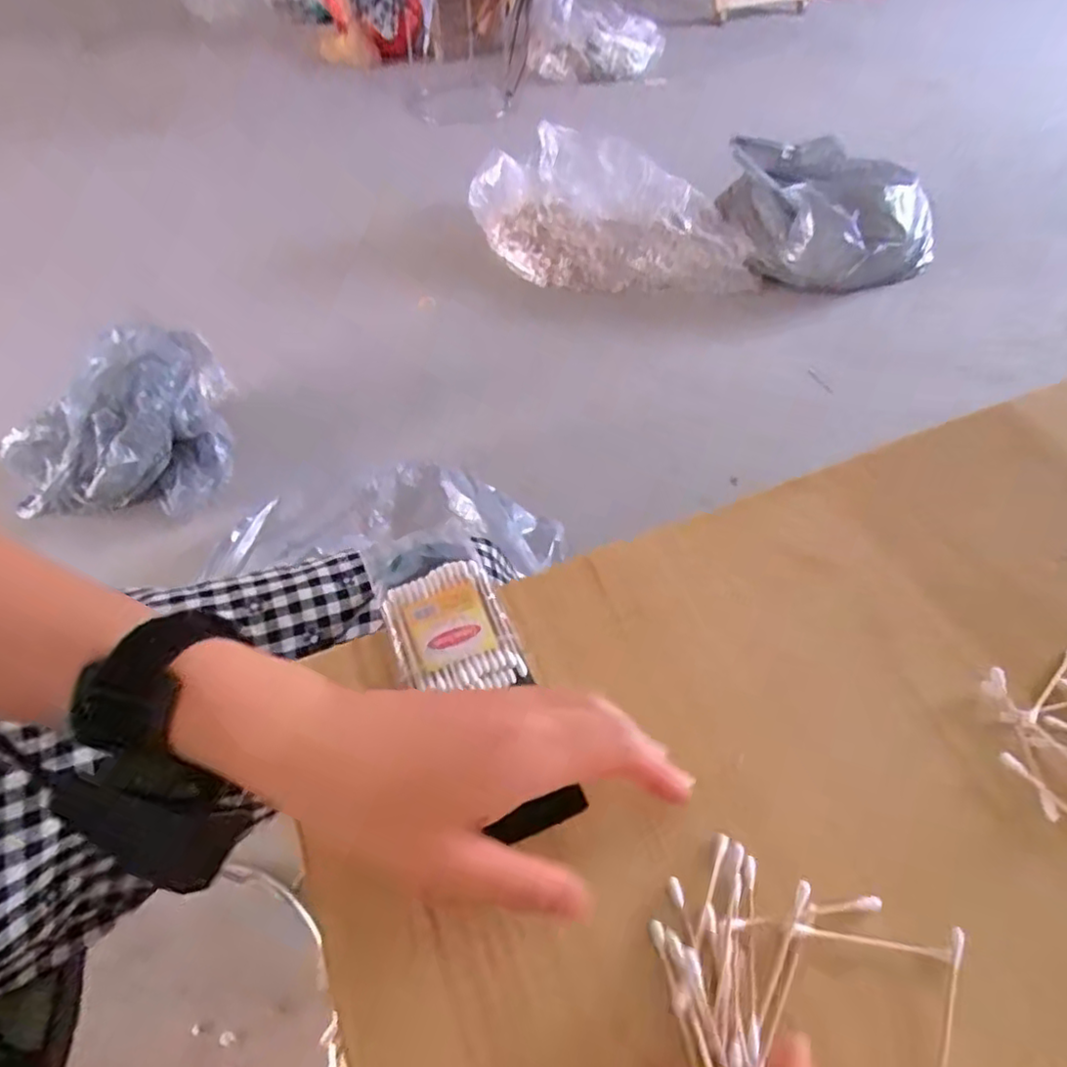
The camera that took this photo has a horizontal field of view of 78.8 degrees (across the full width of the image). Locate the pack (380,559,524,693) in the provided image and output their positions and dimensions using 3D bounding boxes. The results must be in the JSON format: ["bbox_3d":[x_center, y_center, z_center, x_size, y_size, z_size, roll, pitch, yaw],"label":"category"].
[{"bbox_3d":[-0.044,0.058,0.358,0.059,0.022,0.078,-21,54,-16],"label":"pack"}]

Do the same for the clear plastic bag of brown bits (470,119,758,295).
[{"bbox_3d":[0.182,-0.751,1.496,0.684,0.214,0.357,18,54,14],"label":"clear plastic bag of brown bits"}]

